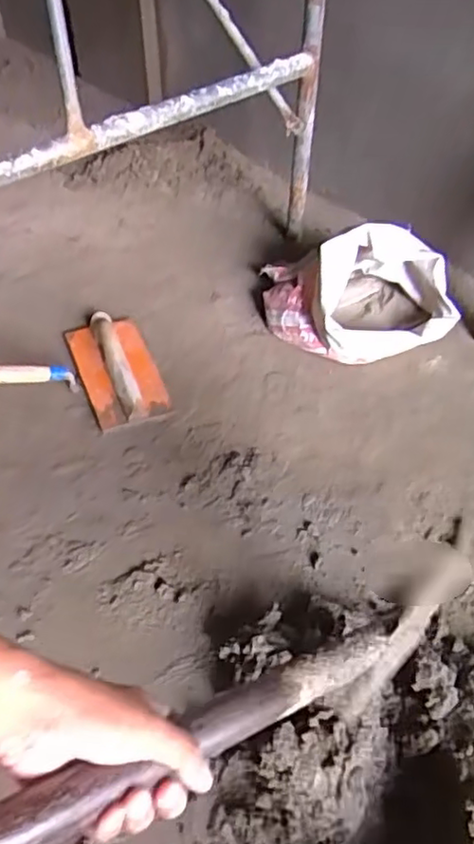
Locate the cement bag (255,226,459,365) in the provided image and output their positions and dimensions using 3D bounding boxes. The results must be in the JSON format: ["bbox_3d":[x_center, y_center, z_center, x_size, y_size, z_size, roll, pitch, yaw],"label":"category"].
[{"bbox_3d":[0.268,-0.333,1.492,0.392,0.214,0.356,-9,51,-9],"label":"cement bag"}]

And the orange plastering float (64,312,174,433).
[{"bbox_3d":[-0.261,-0.119,1.383,0.165,0.052,0.333,-18,53,-16],"label":"orange plastering float"}]

